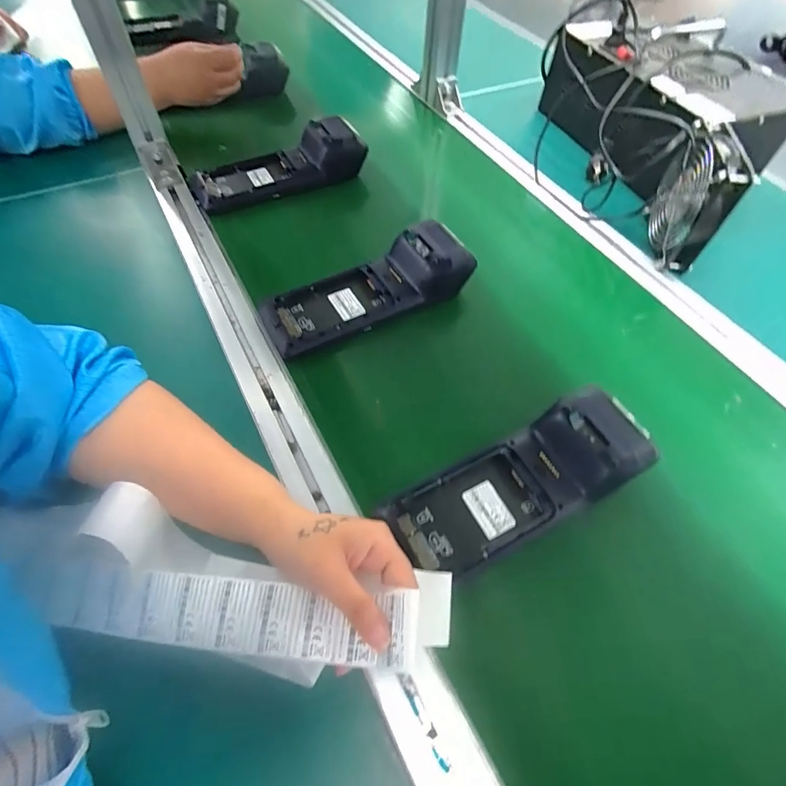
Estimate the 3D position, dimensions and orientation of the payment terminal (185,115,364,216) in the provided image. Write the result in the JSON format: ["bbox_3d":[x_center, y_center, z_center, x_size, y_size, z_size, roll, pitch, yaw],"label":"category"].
[{"bbox_3d":[-0.152,-0.301,0.588,0.223,0.064,0.074,-20,61,-17],"label":"payment terminal"}]

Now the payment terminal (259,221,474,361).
[{"bbox_3d":[-0.029,-0.113,0.468,0.219,0.057,0.081,-23,62,-18],"label":"payment terminal"}]

